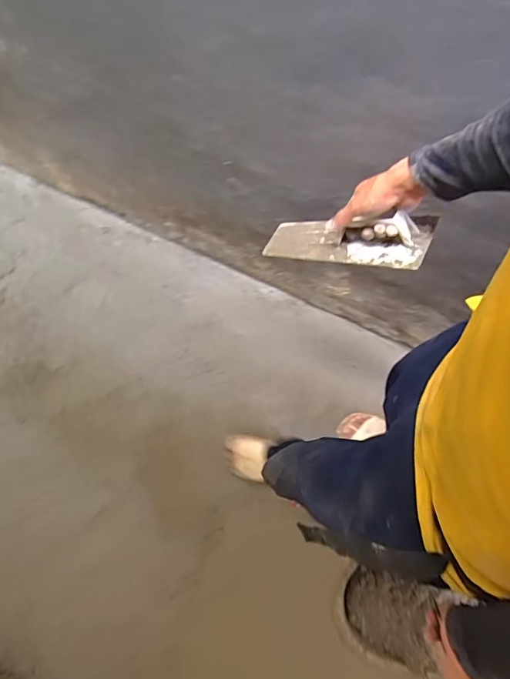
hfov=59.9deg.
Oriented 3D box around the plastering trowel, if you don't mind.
[{"bbox_3d":[0.139,-0.177,0.743,0.292,0.064,0.099,12,73,39],"label":"plastering trowel"}]

